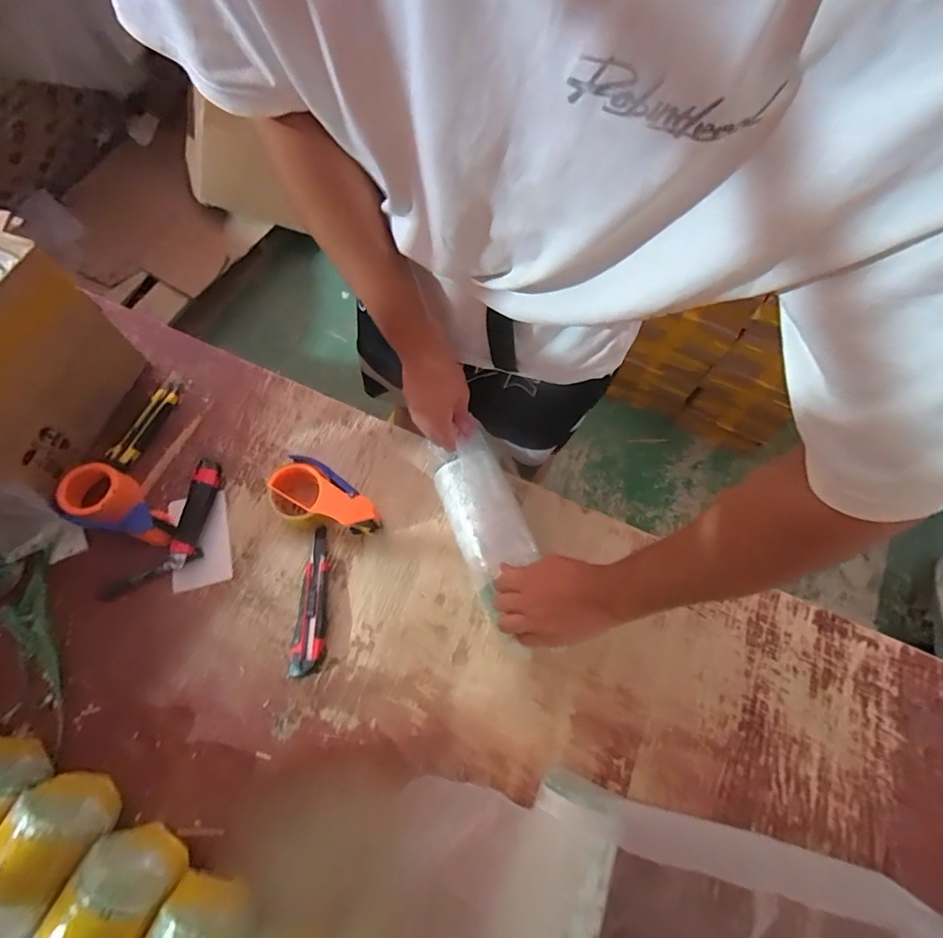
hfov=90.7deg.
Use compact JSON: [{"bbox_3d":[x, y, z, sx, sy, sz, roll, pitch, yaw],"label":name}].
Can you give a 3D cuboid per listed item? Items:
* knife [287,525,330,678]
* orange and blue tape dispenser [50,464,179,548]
[{"bbox_3d":[-0.209,0.171,0.620,0.039,0.021,0.188,2,69,-2],"label":"knife"},{"bbox_3d":[-0.474,0.052,0.629,0.164,0.060,0.083,25,70,7],"label":"orange and blue tape dispenser"}]

